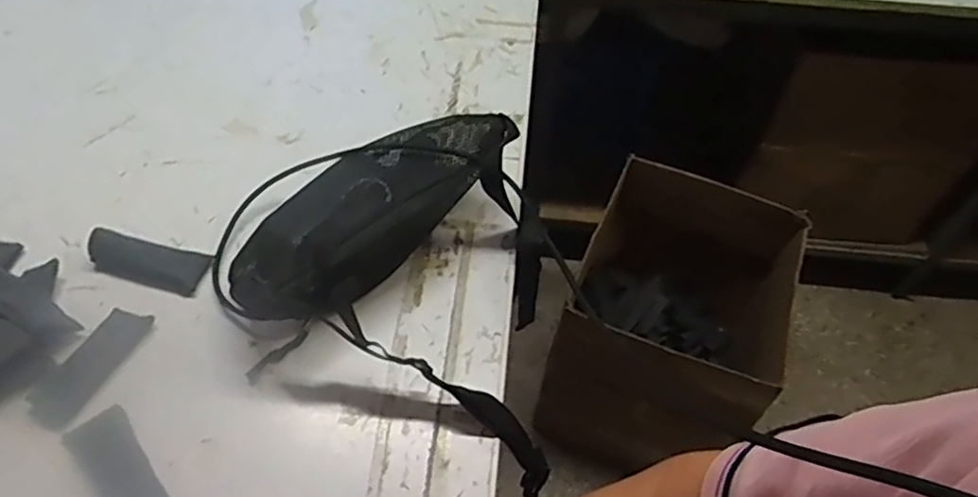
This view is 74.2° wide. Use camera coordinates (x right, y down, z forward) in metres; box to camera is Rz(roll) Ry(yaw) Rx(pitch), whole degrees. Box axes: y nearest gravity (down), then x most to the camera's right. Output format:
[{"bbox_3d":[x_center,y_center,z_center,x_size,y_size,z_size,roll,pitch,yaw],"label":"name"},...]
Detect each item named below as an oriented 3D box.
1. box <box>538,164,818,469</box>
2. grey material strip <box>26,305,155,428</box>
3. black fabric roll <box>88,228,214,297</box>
[{"bbox_3d":[0.310,0.135,1.172,0.316,0.422,0.391,20,54,12],"label":"box"},{"bbox_3d":[-0.332,0.096,0.538,0.041,0.007,0.107,20,54,12],"label":"grey material strip"},{"bbox_3d":[-0.316,0.011,0.595,0.104,0.026,0.041,10,53,5],"label":"black fabric roll"}]

